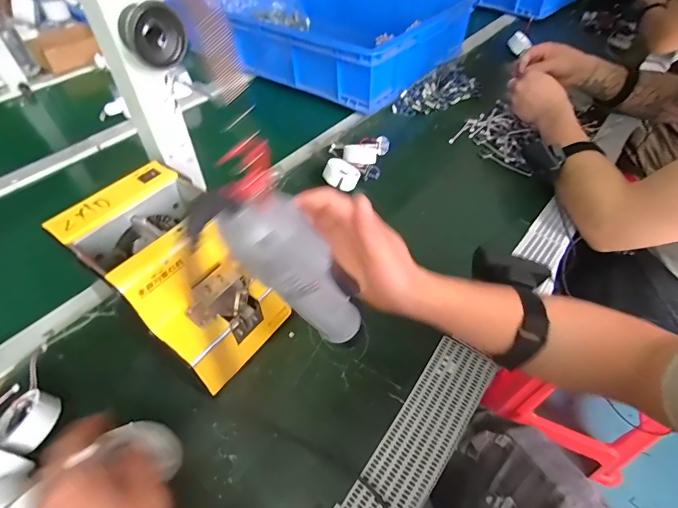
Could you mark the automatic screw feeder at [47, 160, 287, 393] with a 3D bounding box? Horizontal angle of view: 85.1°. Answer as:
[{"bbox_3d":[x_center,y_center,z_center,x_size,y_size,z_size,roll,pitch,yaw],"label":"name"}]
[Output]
[{"bbox_3d":[-0.158,0.020,0.382,0.174,0.136,0.121,30,55,23],"label":"automatic screw feeder"}]

